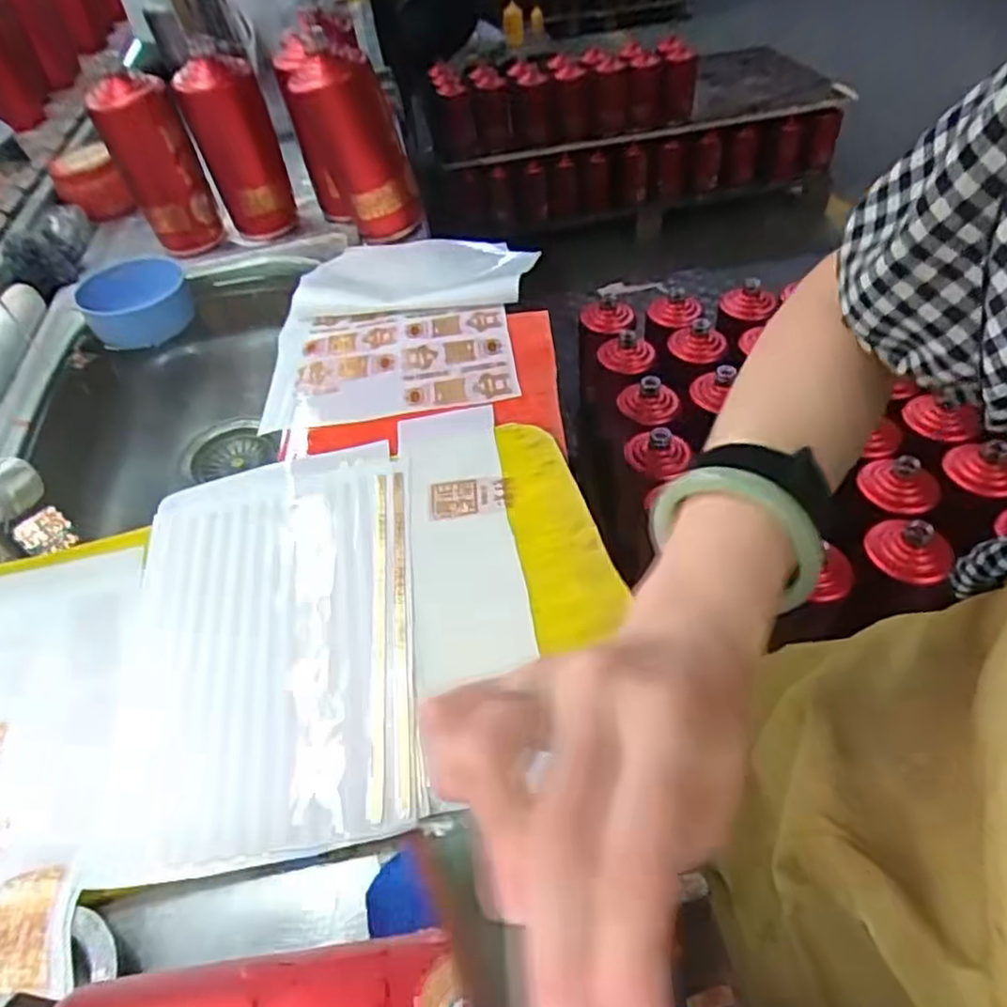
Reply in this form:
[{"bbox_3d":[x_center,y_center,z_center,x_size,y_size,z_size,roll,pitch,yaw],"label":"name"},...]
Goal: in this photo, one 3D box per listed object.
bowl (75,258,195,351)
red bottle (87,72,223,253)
[{"bbox_3d":[-0.384,-0.214,0.729,0.103,0.053,0.089,-21,48,-12],"label":"bowl"},{"bbox_3d":[-0.373,-0.366,0.749,0.079,0.161,0.065,-25,49,-16],"label":"red bottle"}]

